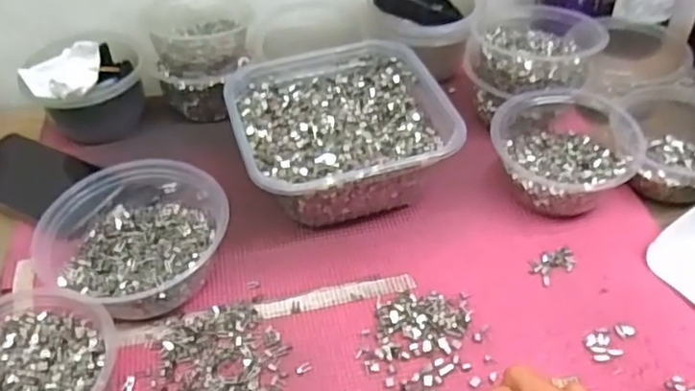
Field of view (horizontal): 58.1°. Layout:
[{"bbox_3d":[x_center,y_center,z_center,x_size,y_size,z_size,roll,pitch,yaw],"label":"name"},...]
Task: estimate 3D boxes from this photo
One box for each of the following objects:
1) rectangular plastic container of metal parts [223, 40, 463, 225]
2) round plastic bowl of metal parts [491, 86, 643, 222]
[{"bbox_3d":[-0.008,-0.054,0.550,0.173,0.074,0.179,-13,47,-11],"label":"rectangular plastic container of metal parts"},{"bbox_3d":[0.183,-0.037,0.533,0.113,0.063,0.114,-1,46,1],"label":"round plastic bowl of metal parts"}]

